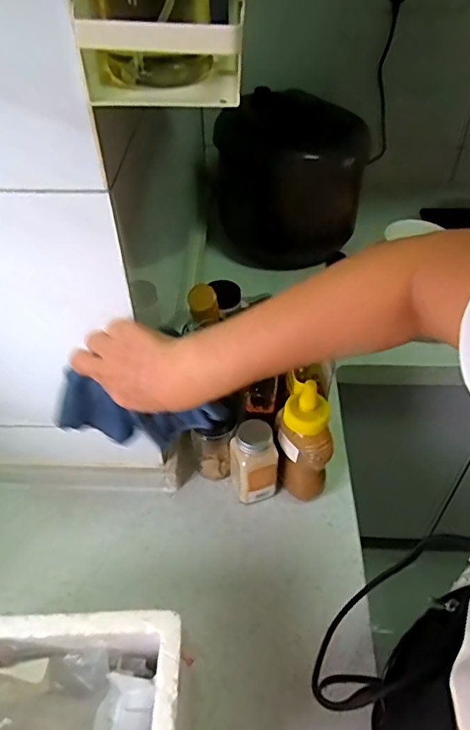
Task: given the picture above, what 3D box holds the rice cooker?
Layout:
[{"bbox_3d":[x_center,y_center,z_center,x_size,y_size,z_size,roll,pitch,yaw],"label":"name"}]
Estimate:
[{"bbox_3d":[0.099,-0.358,0.983,0.288,0.257,0.219,16,48,19],"label":"rice cooker"}]

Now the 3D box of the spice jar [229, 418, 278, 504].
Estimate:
[{"bbox_3d":[0.023,0.119,0.637,0.056,0.121,0.059,-9,45,-5],"label":"spice jar"}]

